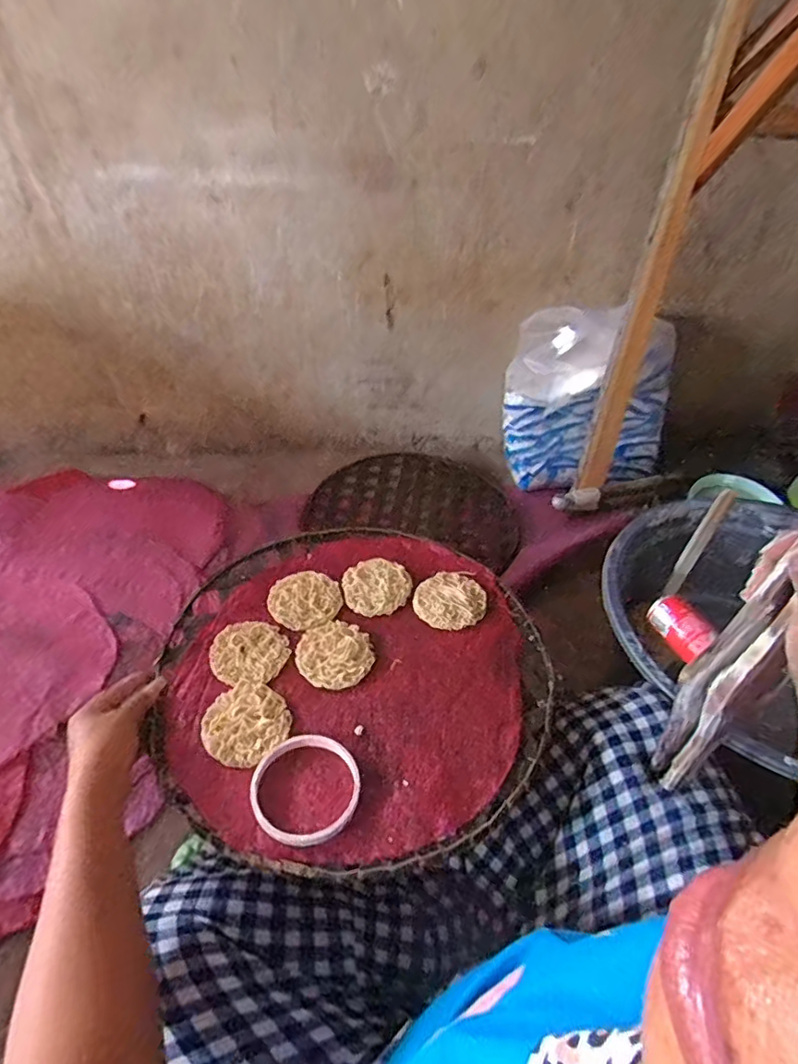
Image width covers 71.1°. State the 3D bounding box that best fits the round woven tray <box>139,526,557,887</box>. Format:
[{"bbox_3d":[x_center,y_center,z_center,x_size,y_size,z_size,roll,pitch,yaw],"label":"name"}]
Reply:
[{"bbox_3d":[-0.045,0.131,0.556,0.362,0.019,0.359,0,42,0],"label":"round woven tray"}]

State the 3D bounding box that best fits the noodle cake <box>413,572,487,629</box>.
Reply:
[{"bbox_3d":[0.058,0.076,0.615,0.076,0.018,0.068,-19,45,-19],"label":"noodle cake"}]

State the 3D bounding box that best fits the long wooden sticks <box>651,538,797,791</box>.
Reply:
[{"bbox_3d":[0.238,0.106,0.410,0.030,0.286,0.035,-12,39,-22],"label":"long wooden sticks"}]

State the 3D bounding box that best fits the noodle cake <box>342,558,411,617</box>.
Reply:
[{"bbox_3d":[-0.025,0.060,0.630,0.073,0.008,0.073,0,42,0],"label":"noodle cake"}]

